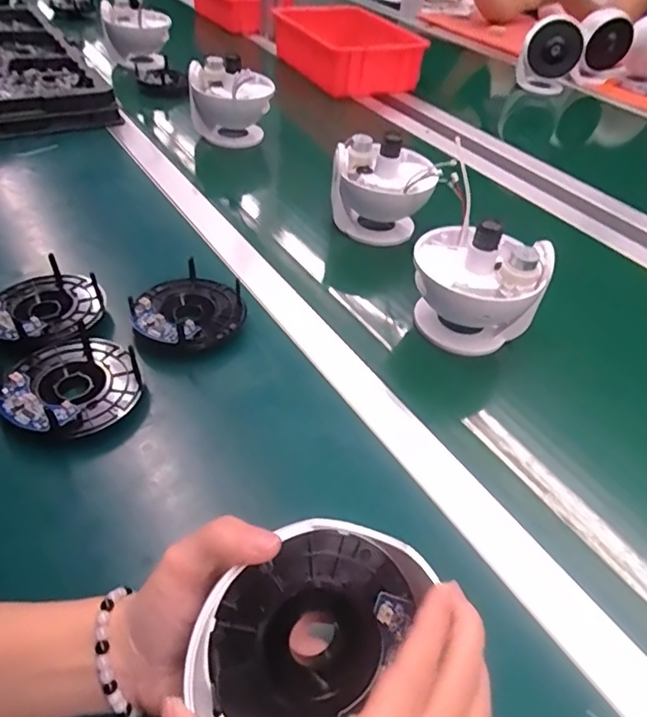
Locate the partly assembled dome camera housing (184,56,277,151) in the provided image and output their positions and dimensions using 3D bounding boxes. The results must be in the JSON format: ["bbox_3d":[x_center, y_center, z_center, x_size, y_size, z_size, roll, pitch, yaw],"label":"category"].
[{"bbox_3d":[-0.138,-0.372,0.807,0.115,0.118,0.085,23,46,16],"label":"partly assembled dome camera housing"}]

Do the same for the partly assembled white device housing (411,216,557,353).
[{"bbox_3d":[0.138,-0.065,0.511,0.113,0.118,0.091,34,50,25],"label":"partly assembled white device housing"}]

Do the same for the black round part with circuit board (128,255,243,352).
[{"bbox_3d":[-0.128,-0.049,0.502,0.096,0.029,0.100,3,44,-3],"label":"black round part with circuit board"}]

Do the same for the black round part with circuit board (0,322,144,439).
[{"bbox_3d":[-0.199,0.021,0.424,0.097,0.031,0.098,3,44,-3],"label":"black round part with circuit board"}]

